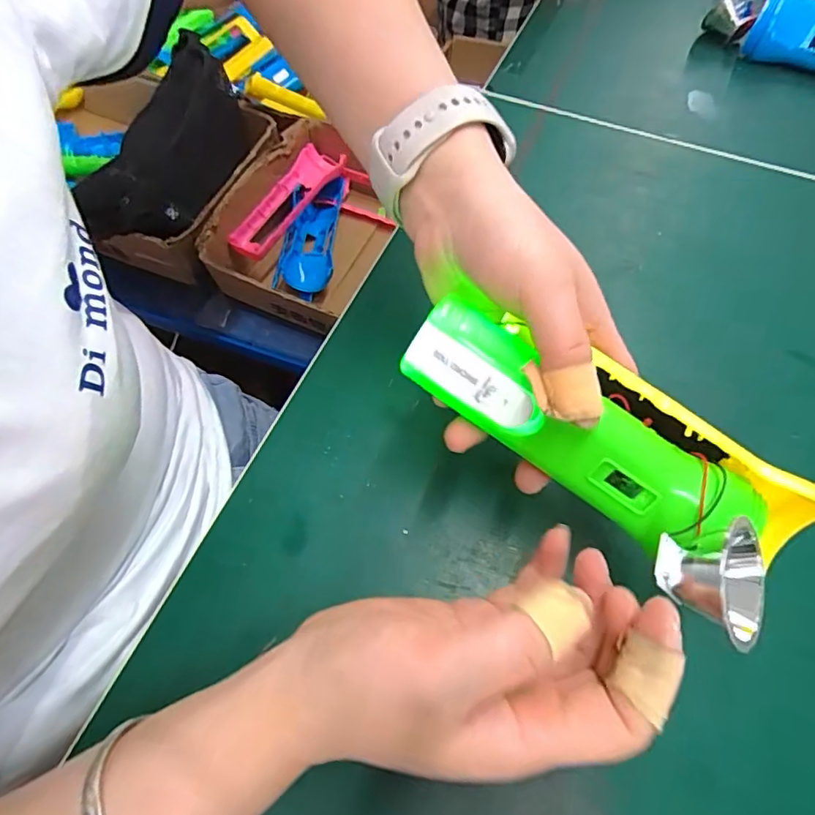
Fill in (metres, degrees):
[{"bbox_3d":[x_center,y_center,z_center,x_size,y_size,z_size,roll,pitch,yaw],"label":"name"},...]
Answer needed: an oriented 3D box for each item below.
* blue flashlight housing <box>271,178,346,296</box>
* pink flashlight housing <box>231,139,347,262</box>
[{"bbox_3d":[-0.107,-0.193,0.594,0.058,0.028,0.154,1,65,1],"label":"blue flashlight housing"},{"bbox_3d":[-0.129,-0.225,0.587,0.050,0.025,0.165,26,68,13],"label":"pink flashlight housing"}]

